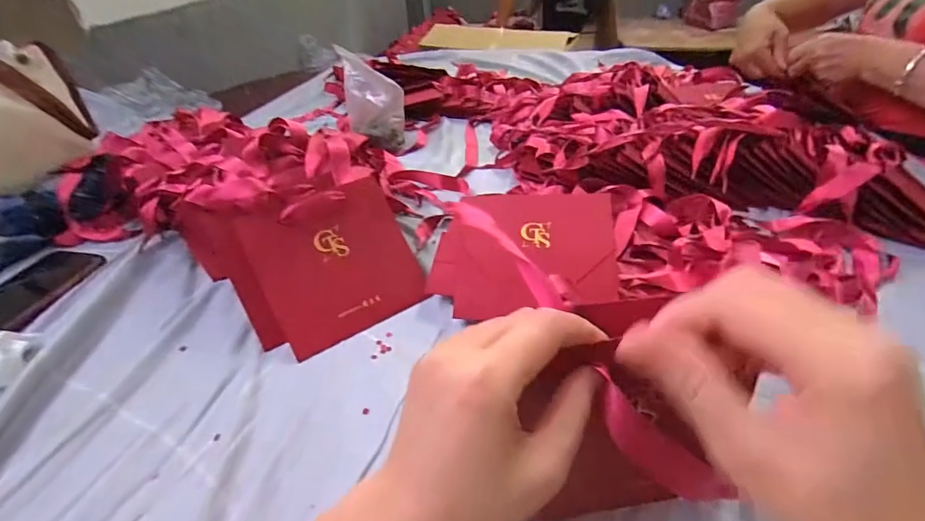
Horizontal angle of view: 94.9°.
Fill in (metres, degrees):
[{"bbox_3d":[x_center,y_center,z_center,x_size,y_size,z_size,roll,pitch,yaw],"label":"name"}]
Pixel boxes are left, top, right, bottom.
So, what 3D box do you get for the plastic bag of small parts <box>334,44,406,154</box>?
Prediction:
[{"bbox_3d":[-0.149,-0.251,0.687,0.112,0.134,0.060,7,41,12],"label":"plastic bag of small parts"}]

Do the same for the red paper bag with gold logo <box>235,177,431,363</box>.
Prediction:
[{"bbox_3d":[-0.118,0.001,0.407,0.136,0.008,0.139,-24,84,-23],"label":"red paper bag with gold logo"}]

